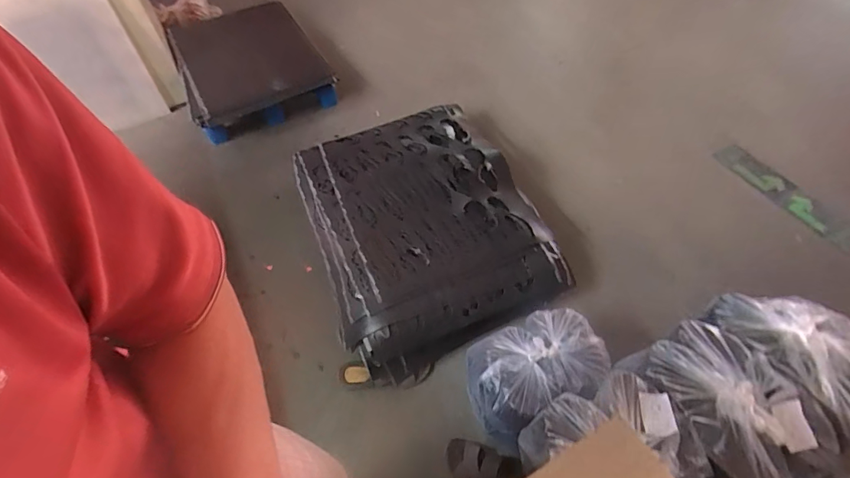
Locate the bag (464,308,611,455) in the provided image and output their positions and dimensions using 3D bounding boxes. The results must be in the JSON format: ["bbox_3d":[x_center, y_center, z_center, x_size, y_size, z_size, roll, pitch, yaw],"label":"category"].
[{"bbox_3d":[0.271,0.349,1.151,0.329,0.221,0.247,-26,55,-16],"label":"bag"}]

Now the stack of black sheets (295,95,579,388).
[{"bbox_3d":[-0.033,-0.072,1.509,0.687,0.184,0.936,-21,53,-13],"label":"stack of black sheets"}]

